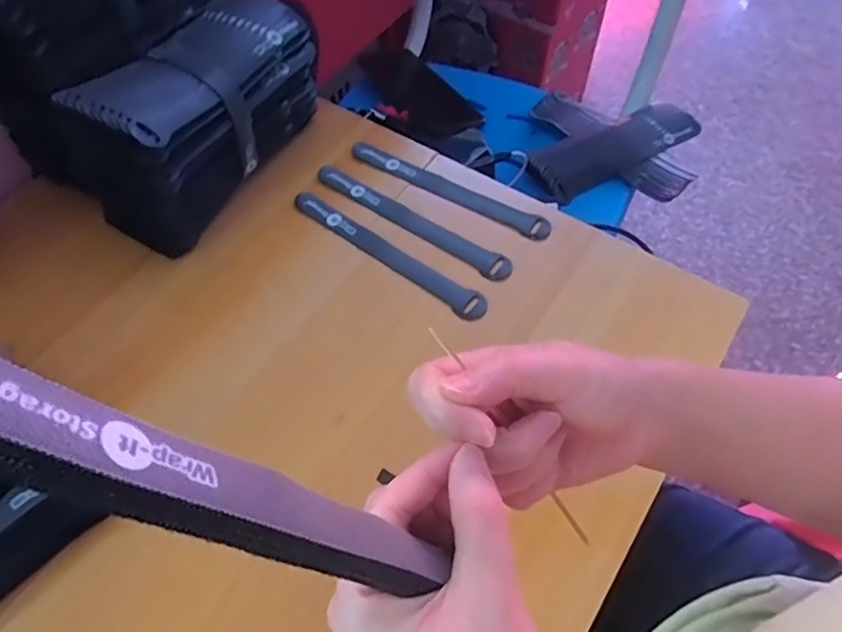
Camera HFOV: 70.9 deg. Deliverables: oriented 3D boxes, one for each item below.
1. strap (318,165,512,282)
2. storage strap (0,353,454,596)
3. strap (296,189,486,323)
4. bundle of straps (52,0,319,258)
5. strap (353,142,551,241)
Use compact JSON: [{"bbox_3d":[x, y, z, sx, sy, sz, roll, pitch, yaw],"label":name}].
[{"bbox_3d":[-0.010,-0.085,0.516,0.203,0.008,0.024,33,73,21],"label":"strap"},{"bbox_3d":[-0.047,0.051,0.156,0.011,0.162,0.028,-38,43,13],"label":"storage strap"},{"bbox_3d":[-0.030,-0.055,0.498,0.199,0.004,0.024,35,73,23],"label":"strap"},{"bbox_3d":[-0.189,-0.183,0.517,0.101,0.114,0.238,23,63,15],"label":"bundle of straps"},{"bbox_3d":[0.022,-0.116,0.535,0.203,0.004,0.024,29,66,20],"label":"strap"}]

